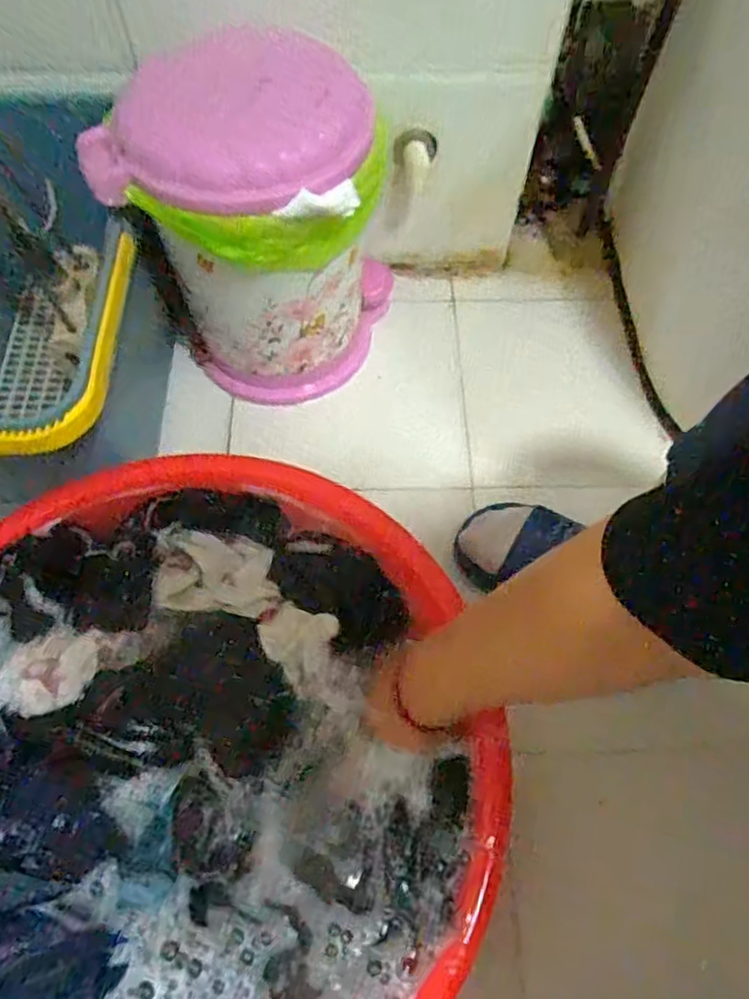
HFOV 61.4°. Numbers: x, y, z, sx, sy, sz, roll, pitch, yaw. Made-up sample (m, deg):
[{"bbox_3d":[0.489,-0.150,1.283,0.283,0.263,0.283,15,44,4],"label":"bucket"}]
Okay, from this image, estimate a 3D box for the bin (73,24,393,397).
[{"bbox_3d":[-0.124,-0.283,0.728,0.249,0.309,0.224,15,64,7],"label":"bin"}]

